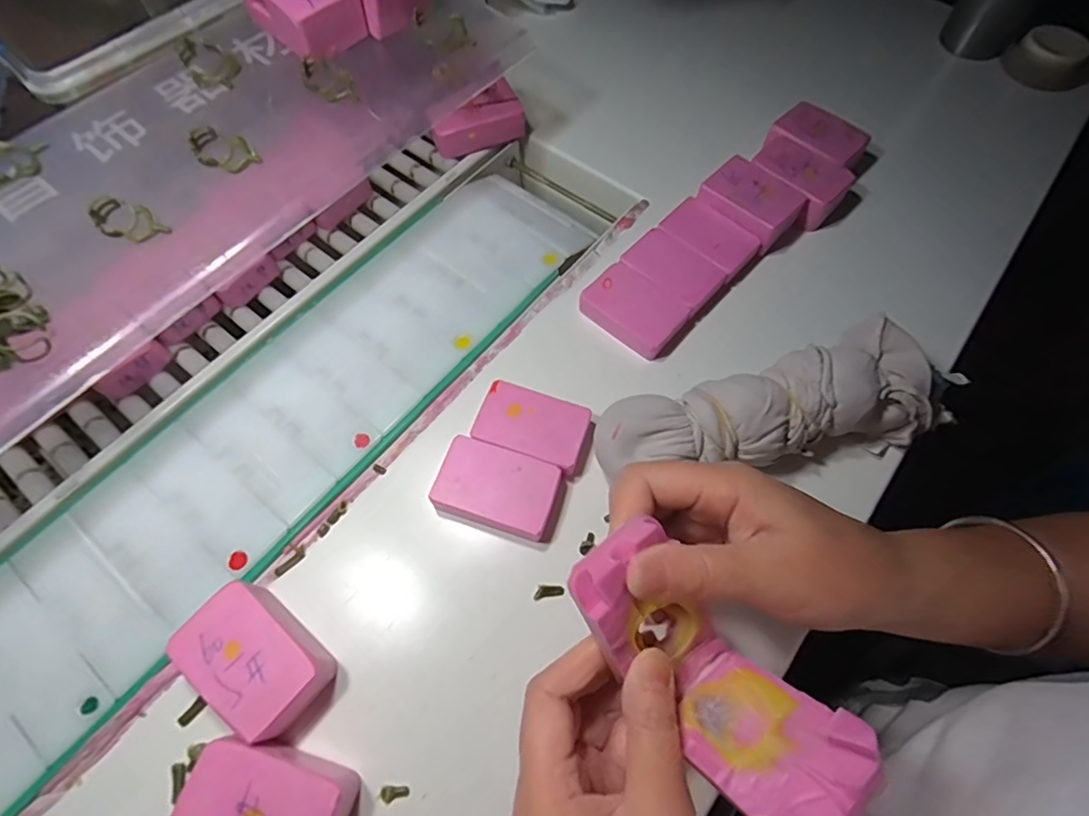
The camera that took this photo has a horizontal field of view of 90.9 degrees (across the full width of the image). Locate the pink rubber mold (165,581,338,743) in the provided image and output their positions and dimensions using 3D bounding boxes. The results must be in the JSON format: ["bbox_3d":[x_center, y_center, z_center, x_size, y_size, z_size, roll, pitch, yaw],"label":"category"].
[{"bbox_3d":[-0.150,0.131,0.279,0.076,0.026,0.046,38,69,14],"label":"pink rubber mold"}]

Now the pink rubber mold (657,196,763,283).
[{"bbox_3d":[0.124,-0.126,0.411,0.069,0.025,0.041,41,70,15],"label":"pink rubber mold"}]

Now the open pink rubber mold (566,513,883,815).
[{"bbox_3d":[0.058,0.099,0.203,0.047,0.055,0.119,-41,74,-18],"label":"open pink rubber mold"}]

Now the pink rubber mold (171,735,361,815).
[{"bbox_3d":[-0.129,0.188,0.253,0.074,0.029,0.047,17,66,5],"label":"pink rubber mold"}]

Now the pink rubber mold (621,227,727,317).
[{"bbox_3d":[0.096,-0.099,0.399,0.069,0.024,0.046,41,70,15],"label":"pink rubber mold"}]

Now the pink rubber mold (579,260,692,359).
[{"bbox_3d":[0.065,-0.070,0.387,0.068,0.021,0.046,40,70,15],"label":"pink rubber mold"}]

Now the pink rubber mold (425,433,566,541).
[{"bbox_3d":[-0.029,0.050,0.327,0.071,0.022,0.046,18,66,6],"label":"pink rubber mold"}]

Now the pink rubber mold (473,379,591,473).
[{"bbox_3d":[-0.007,0.013,0.344,0.069,0.019,0.044,20,66,7],"label":"pink rubber mold"}]

